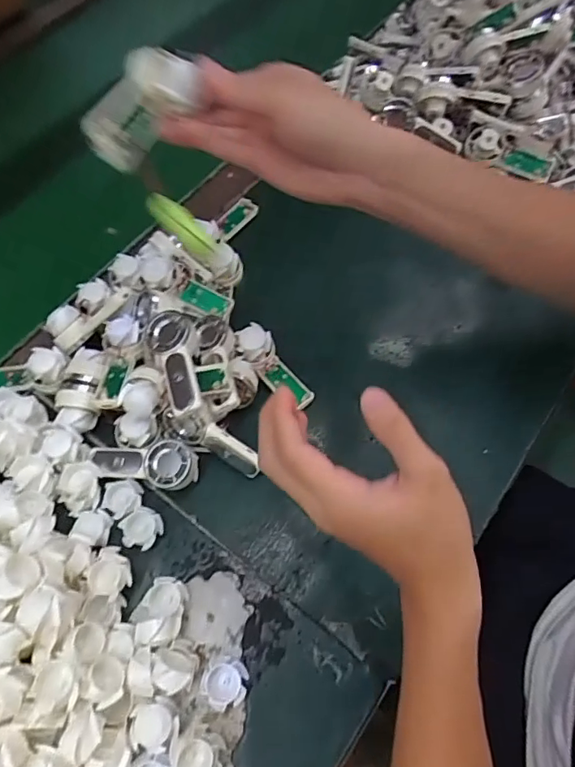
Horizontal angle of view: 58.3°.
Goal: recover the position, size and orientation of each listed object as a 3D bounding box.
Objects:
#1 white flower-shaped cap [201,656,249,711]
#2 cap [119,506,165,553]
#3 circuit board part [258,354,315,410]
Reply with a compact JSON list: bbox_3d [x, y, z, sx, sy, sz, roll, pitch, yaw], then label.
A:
[{"bbox_3d":[-0.044,0.214,0.369,0.030,0.017,0.032,0,63,1],"label":"white flower-shaped cap"},{"bbox_3d":[-0.117,0.117,0.415,0.029,0.014,0.032,27,67,14],"label":"cap"},{"bbox_3d":[-0.001,0.001,0.472,0.024,0.009,0.053,-39,69,-17],"label":"circuit board part"}]

